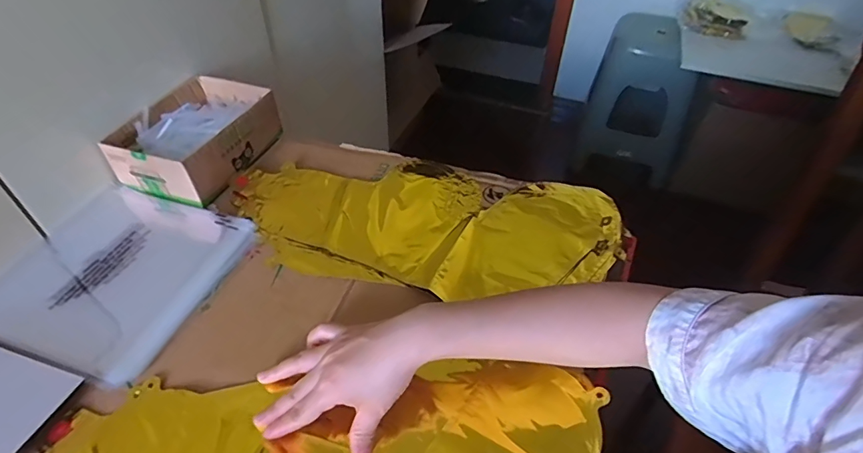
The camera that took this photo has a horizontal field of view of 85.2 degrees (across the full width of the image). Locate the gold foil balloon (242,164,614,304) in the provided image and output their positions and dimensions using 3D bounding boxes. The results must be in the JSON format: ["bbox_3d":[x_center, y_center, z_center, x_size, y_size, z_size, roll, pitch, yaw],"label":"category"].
[{"bbox_3d":[-0.004,-0.010,0.558,0.444,0.017,0.203,9,46,6],"label":"gold foil balloon"}]

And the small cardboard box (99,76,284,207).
[{"bbox_3d":[-0.312,-0.126,0.631,0.152,0.063,0.198,14,46,11],"label":"small cardboard box"}]

